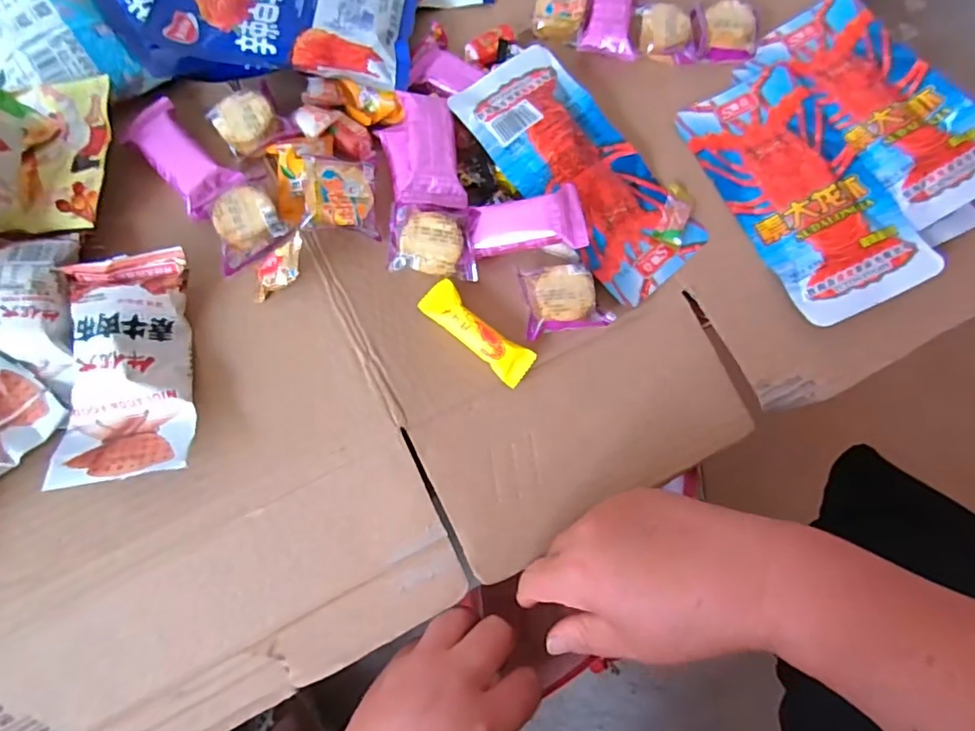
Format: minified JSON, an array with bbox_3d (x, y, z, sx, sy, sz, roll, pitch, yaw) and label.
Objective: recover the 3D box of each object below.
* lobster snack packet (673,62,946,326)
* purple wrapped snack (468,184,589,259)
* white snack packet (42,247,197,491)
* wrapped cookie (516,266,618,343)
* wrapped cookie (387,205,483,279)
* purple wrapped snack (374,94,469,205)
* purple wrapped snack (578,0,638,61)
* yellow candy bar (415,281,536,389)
[{"bbox_3d":[0.235,-0.134,0.398,0.096,0.016,0.200,-22,75,-7],"label":"lobster snack packet"},{"bbox_3d":[0.026,-0.099,0.365,0.075,0.013,0.040,-13,84,14],"label":"purple wrapped snack"},{"bbox_3d":[-0.219,0.000,0.325,0.073,0.027,0.137,-8,73,-3],"label":"white snack packet"},{"bbox_3d":[0.053,-0.045,0.366,0.056,0.020,0.047,-7,73,-3],"label":"wrapped cookie"},{"bbox_3d":[-0.037,-0.084,0.366,0.056,0.022,0.047,-1,96,-15],"label":"wrapped cookie"},{"bbox_3d":[-0.046,-0.150,0.374,0.050,0.022,0.083,-9,73,-3],"label":"purple wrapped snack"},{"bbox_3d":[0.102,-0.293,0.442,0.043,0.017,0.083,8,73,2],"label":"purple wrapped snack"},{"bbox_3d":[-0.007,-0.023,0.355,0.085,0.010,0.025,40,77,11],"label":"yellow candy bar"}]

